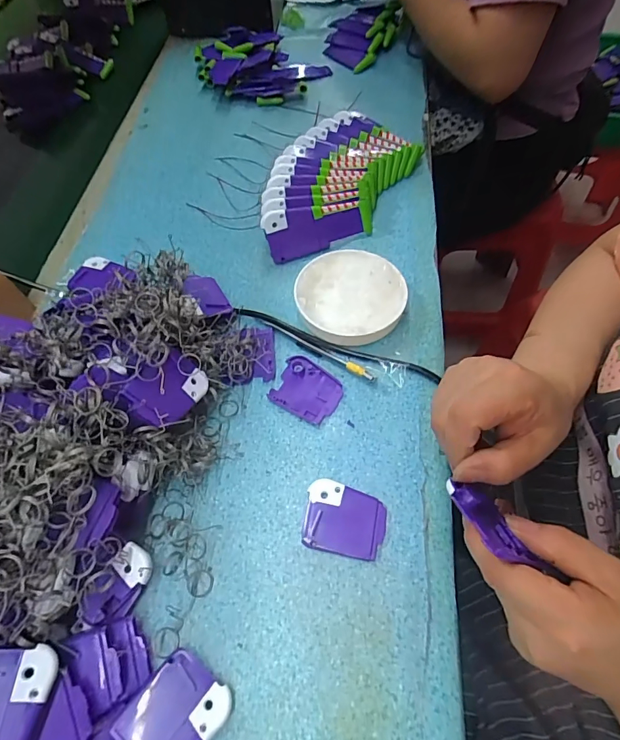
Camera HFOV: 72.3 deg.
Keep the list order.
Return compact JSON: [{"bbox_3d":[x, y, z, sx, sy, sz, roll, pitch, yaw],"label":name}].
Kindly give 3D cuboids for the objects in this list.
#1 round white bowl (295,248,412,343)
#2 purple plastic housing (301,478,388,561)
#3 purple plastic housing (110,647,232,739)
[{"bbox_3d":[0.039,-0.072,0.418,0.104,0.029,0.104,-2,60,3],"label":"round white bowl"},{"bbox_3d":[0.027,0.115,0.330,0.062,0.008,0.052,8,61,8],"label":"purple plastic housing"},{"bbox_3d":[-0.087,0.218,0.266,0.051,0.016,0.060,36,49,18],"label":"purple plastic housing"}]

